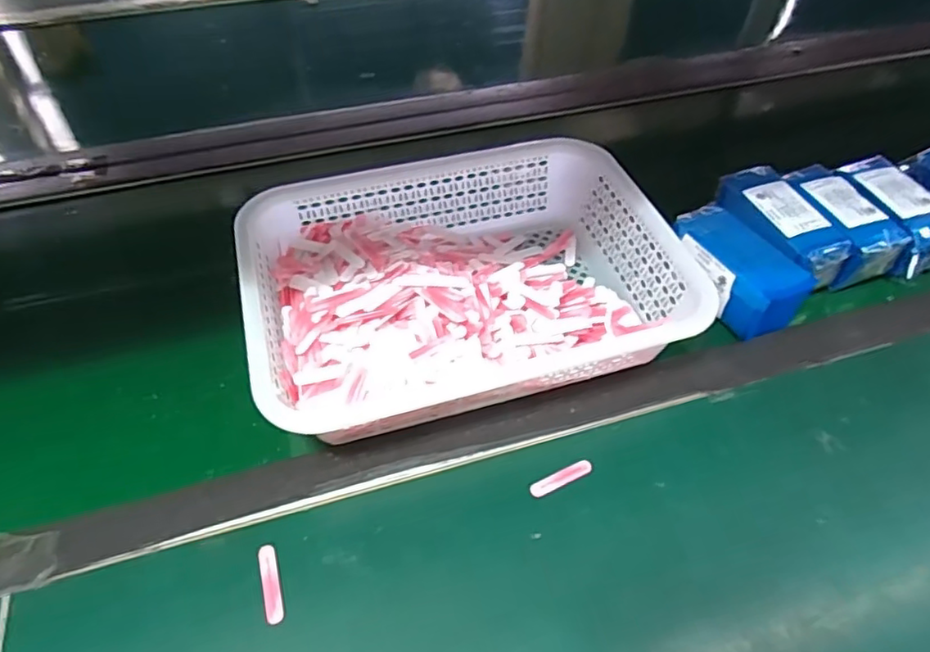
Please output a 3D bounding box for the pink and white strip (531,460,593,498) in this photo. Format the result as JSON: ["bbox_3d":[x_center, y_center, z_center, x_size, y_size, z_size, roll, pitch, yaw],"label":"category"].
[{"bbox_3d":[0.073,0.114,0.453,0.052,0.004,0.011,-21,53,-17],"label":"pink and white strip"}]

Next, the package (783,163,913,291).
[{"bbox_3d":[0.369,-0.106,0.603,0.068,0.050,0.131,-11,51,-10],"label":"package"}]

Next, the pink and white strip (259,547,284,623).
[{"bbox_3d":[-0.130,0.171,0.401,0.012,0.004,0.052,-14,51,-13],"label":"pink and white strip"}]

